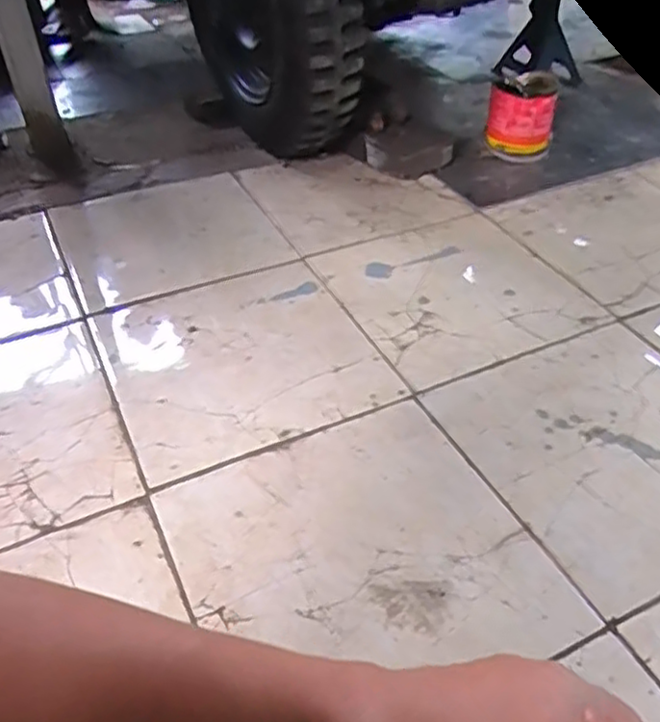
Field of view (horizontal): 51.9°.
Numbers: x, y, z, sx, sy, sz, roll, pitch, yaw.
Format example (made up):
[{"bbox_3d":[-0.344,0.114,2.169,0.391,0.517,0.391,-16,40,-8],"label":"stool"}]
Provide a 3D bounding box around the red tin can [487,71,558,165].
[{"bbox_3d":[0.440,-0.557,1.562,0.147,0.148,0.170,9,43,12],"label":"red tin can"}]

